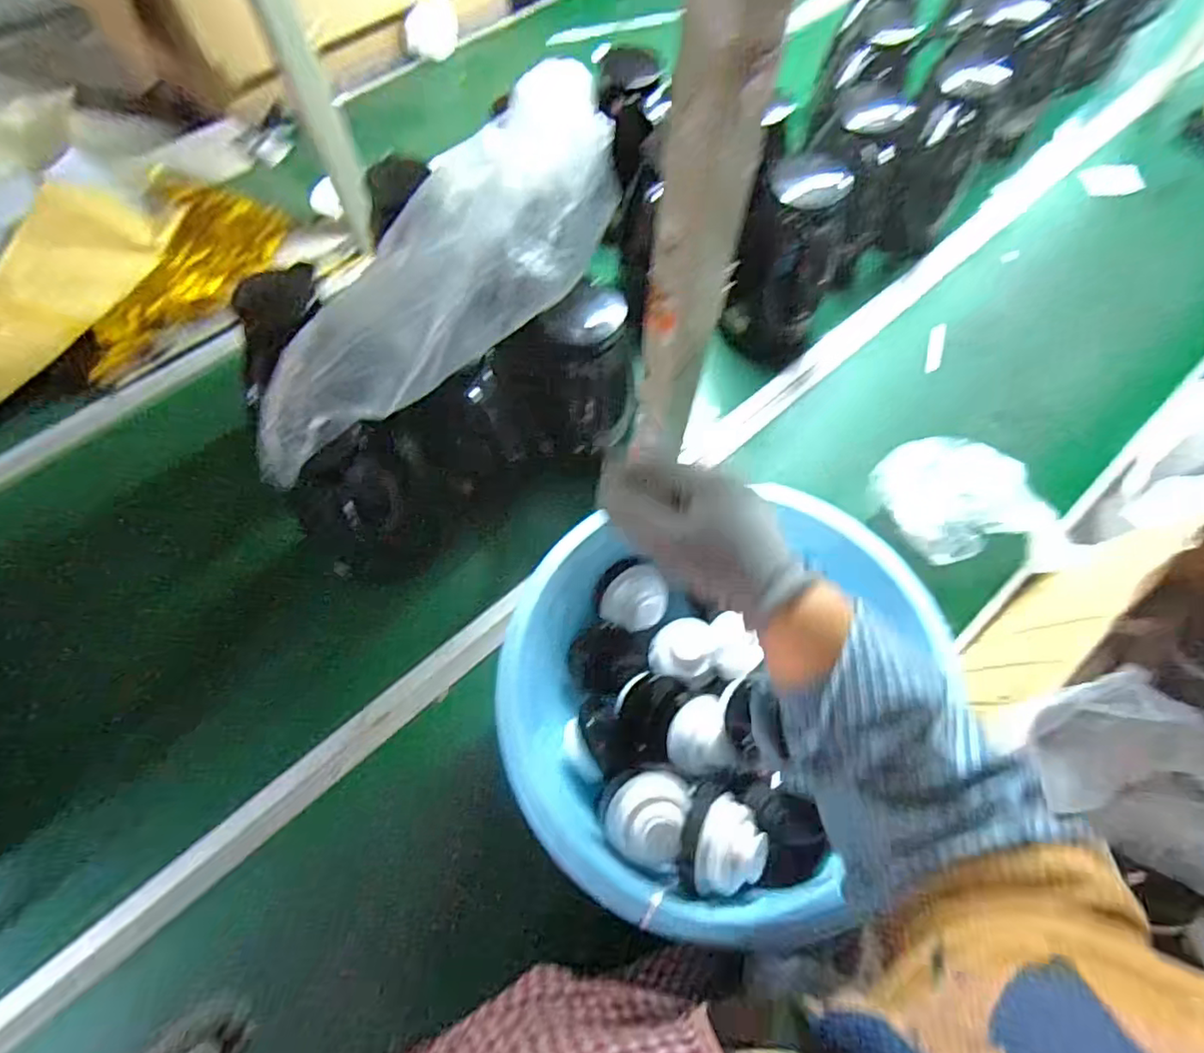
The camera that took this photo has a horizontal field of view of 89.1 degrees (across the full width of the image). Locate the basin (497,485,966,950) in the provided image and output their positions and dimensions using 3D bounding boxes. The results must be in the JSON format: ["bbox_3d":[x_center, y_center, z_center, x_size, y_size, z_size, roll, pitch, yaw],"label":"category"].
[{"bbox_3d":[0.077,0.137,0.543,0.315,0.138,0.329,0,66,-1],"label":"basin"}]

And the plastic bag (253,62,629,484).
[{"bbox_3d":[-0.130,-0.171,0.449,0.336,0.077,0.101,-37,69,14],"label":"plastic bag"}]

